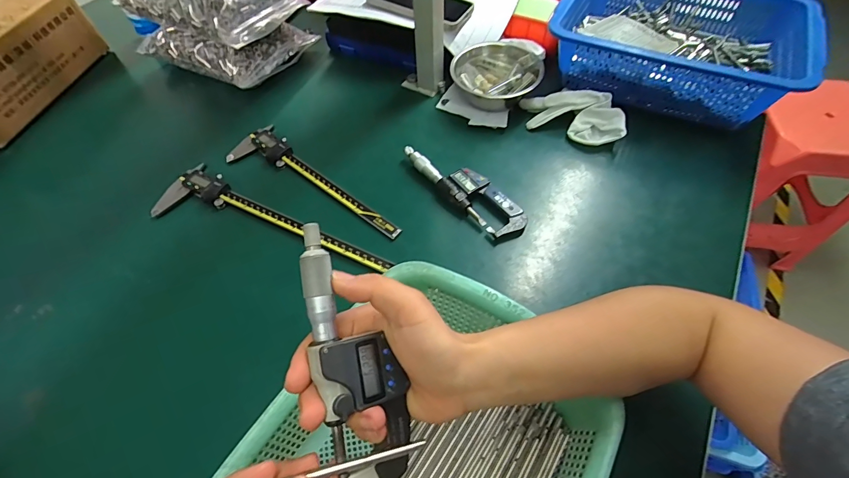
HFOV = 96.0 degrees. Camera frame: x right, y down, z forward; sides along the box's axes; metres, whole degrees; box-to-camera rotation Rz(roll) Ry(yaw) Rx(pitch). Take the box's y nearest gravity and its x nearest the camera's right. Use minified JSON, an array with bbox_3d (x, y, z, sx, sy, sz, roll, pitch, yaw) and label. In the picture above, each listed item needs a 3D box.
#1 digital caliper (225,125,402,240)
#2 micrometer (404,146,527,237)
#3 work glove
[{"bbox_3d":[-0.145,-0.070,0.488,0.273,0.013,0.068,33,62,23],"label":"digital caliper"},{"bbox_3d":[0.047,-0.065,0.469,0.049,0.020,0.176,-36,61,-21],"label":"micrometer"},{"bbox_3d":[0.196,-0.167,0.510,0.139,0.048,0.061,23,58,17],"label":"work glove"}]

